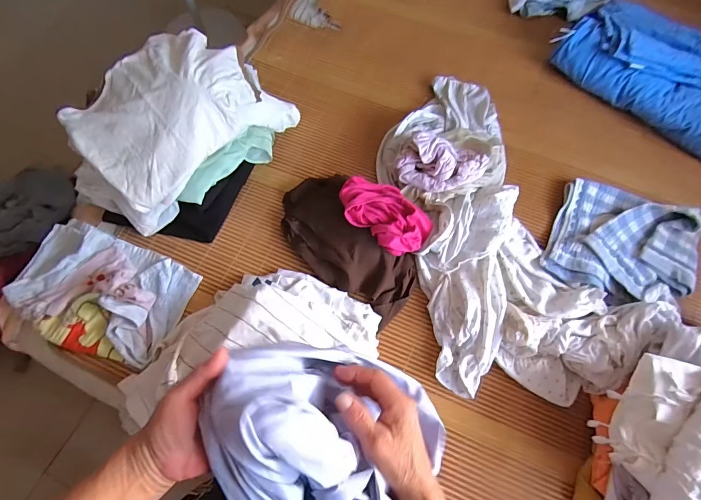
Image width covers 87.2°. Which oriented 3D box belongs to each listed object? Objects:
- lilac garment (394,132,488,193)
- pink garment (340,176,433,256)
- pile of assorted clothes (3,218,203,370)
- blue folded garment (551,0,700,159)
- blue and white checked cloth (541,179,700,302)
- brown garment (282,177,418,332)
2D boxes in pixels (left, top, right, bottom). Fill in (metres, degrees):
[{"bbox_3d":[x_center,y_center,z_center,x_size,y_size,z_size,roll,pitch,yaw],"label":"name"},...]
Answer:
[{"bbox_3d":[0.175,-0.170,0.707,0.169,0.054,0.107,8,70,2],"label":"lilac garment"},{"bbox_3d":[0.059,-0.072,0.678,0.183,0.052,0.113,41,74,13],"label":"pink garment"},{"bbox_3d":[-0.463,0.067,0.655,0.319,0.059,0.207,22,69,7],"label":"pile of assorted clothes"},{"bbox_3d":[0.744,-0.423,0.851,0.475,0.108,0.286,40,74,13],"label":"blue folded garment"},{"bbox_3d":[0.531,-0.007,0.716,0.261,0.044,0.258,27,70,9],"label":"blue and white checked cloth"},{"bbox_3d":[-0.008,-0.015,0.701,0.168,0.059,0.324,-36,73,-15],"label":"brown garment"}]

